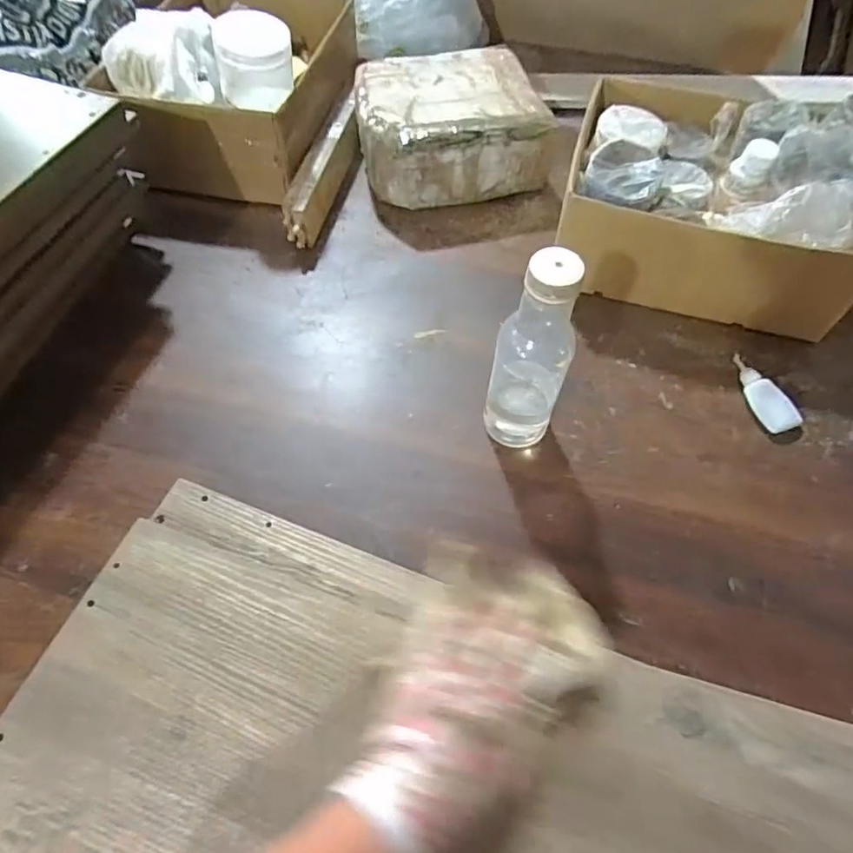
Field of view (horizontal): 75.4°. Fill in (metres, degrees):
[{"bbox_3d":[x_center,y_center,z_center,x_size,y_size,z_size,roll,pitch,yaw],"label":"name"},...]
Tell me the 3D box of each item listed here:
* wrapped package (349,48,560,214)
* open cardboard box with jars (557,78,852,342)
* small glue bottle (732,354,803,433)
[{"bbox_3d":[0.027,-0.389,0.727,0.221,0.108,0.179,-10,60,-7],"label":"wrapped package"},{"bbox_3d":[0.350,-0.262,0.635,0.367,0.152,0.265,12,60,7],"label":"open cardboard box with jars"},{"bbox_3d":[0.344,-0.035,0.570,0.040,0.016,0.091,-19,61,-11],"label":"small glue bottle"}]

